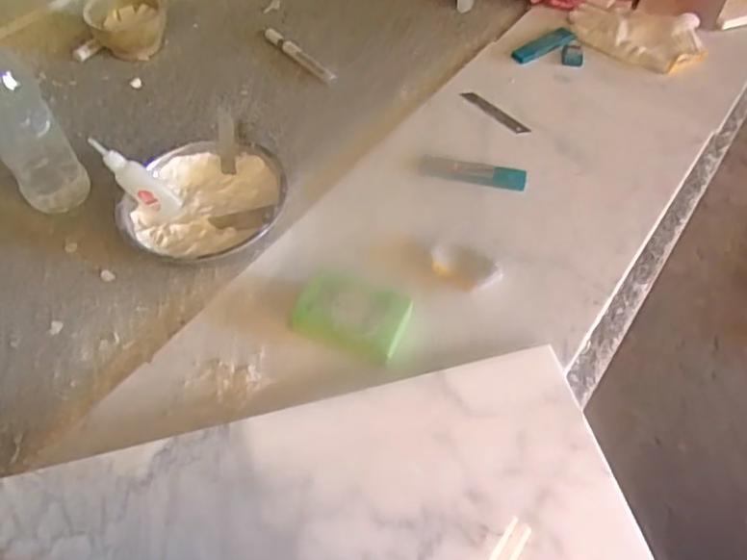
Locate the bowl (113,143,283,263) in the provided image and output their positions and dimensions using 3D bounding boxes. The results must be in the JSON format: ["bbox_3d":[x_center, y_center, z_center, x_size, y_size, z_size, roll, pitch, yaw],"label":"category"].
[{"bbox_3d":[-0.163,-0.073,0.601,0.161,0.046,0.147,1,54,-1],"label":"bowl"}]

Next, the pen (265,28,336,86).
[{"bbox_3d":[-0.099,-0.297,0.787,0.022,0.015,0.145,-36,62,-24],"label":"pen"}]

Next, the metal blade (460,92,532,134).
[{"bbox_3d":[0.148,-0.203,0.724,0.017,0.006,0.095,-37,63,-25],"label":"metal blade"}]

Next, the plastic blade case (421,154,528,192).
[{"bbox_3d":[0.109,-0.116,0.652,0.112,0.011,0.033,11,54,7],"label":"plastic blade case"}]

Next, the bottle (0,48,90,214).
[{"bbox_3d":[-0.339,-0.154,0.570,0.063,0.197,0.057,-30,60,-21],"label":"bottle"}]

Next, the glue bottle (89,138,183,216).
[{"bbox_3d":[-0.230,-0.098,0.578,0.097,0.024,0.021,42,54,-19],"label":"glue bottle"}]

